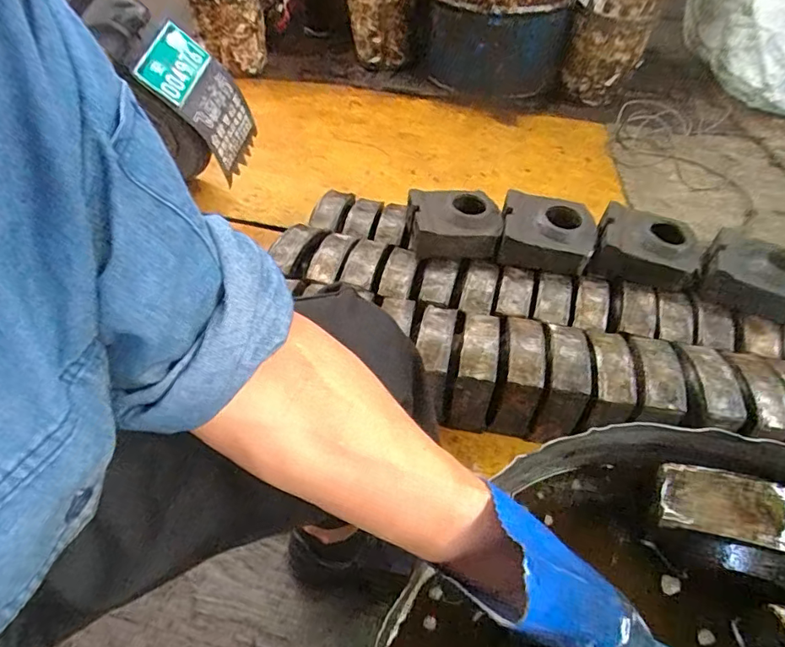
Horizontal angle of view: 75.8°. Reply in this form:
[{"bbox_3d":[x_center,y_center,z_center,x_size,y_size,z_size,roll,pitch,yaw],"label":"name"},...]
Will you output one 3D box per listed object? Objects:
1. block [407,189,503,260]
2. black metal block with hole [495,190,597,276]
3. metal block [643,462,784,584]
[{"bbox_3d":[0.128,-0.207,1.064,0.185,0.087,0.142,1,45,-2],"label":"block"},{"bbox_3d":[0.317,-0.184,1.047,0.185,0.091,0.152,14,46,11],"label":"black metal block with hole"},{"bbox_3d":[0.311,0.186,0.450,0.153,0.073,0.078,15,47,11],"label":"metal block"}]

